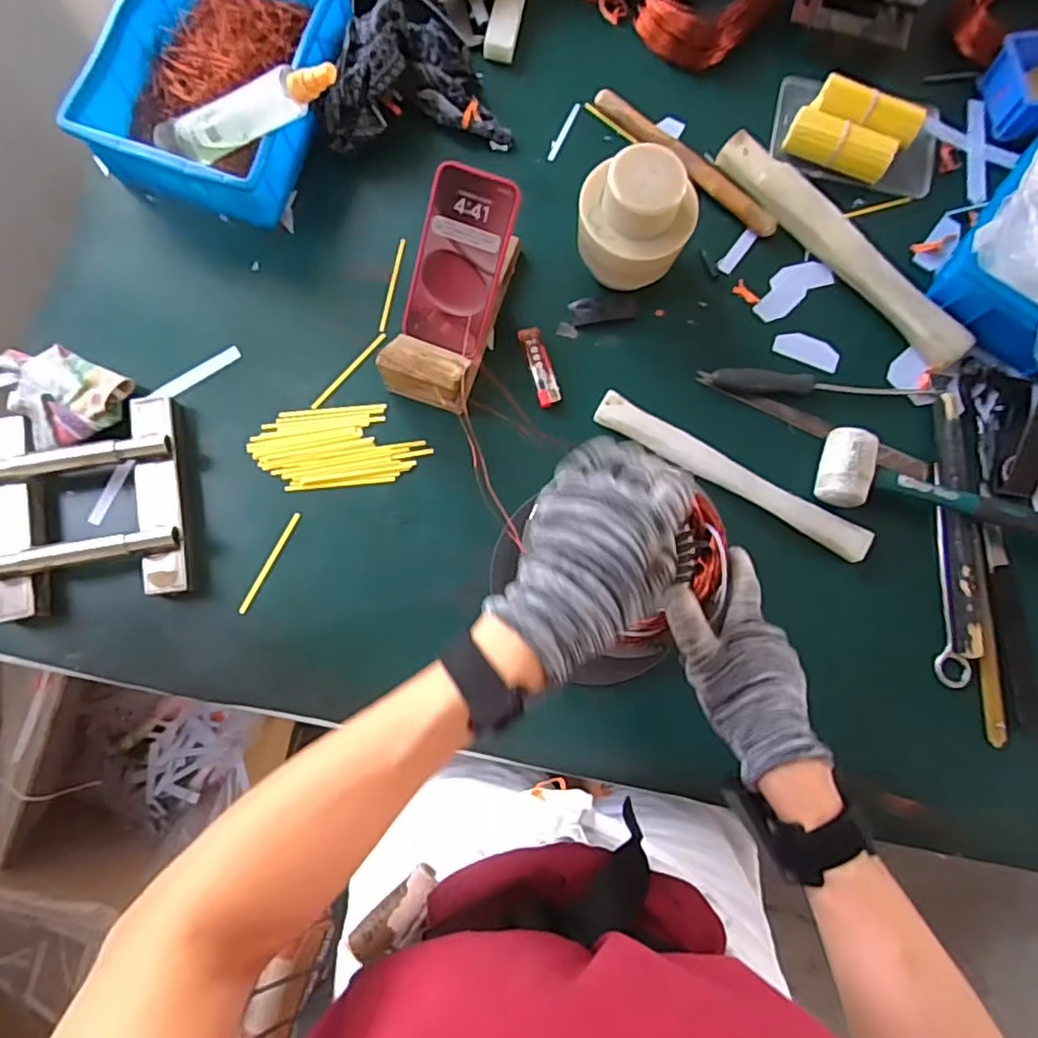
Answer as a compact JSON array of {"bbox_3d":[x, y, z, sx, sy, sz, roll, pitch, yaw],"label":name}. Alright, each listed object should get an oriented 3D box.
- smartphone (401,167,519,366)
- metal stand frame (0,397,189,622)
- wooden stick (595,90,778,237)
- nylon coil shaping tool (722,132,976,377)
[{"bbox_3d":[-0.058,-0.247,0.601,0.086,0.008,0.160,18,113,1],"label":"smartphone"},{"bbox_3d":[-0.415,-0.014,0.600,0.179,0.055,0.195,-9,80,-3],"label":"metal stand frame"},{"bbox_3d":[0.181,-0.392,0.688,0.246,0.025,0.024,42,81,5],"label":"wooden stick"},{"bbox_3d":[0.338,-0.285,0.661,0.033,0.036,0.328,-41,84,-8],"label":"nylon coil shaping tool"}]

